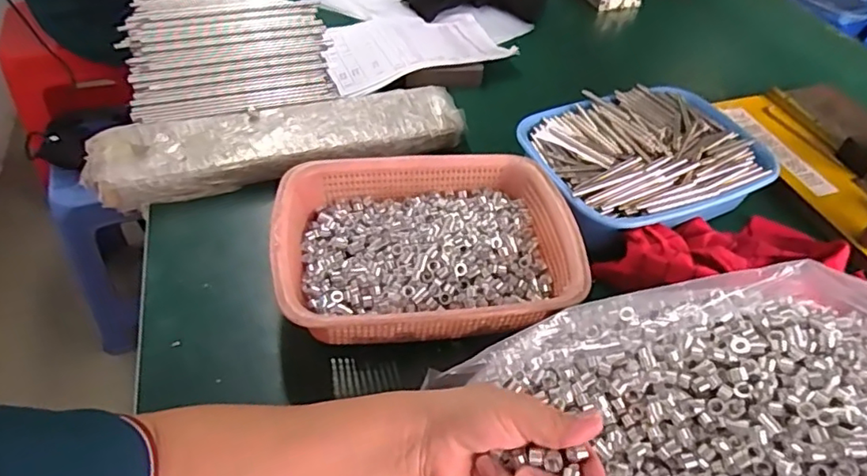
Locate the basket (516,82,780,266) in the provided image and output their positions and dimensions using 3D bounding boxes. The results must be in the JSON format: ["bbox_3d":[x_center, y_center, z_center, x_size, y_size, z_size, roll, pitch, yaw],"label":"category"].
[{"bbox_3d":[0.260,-0.098,0.702,0.290,0.082,0.214,-15,50,-18],"label":"basket"}]

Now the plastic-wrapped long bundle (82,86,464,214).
[{"bbox_3d":[-0.186,-0.126,0.724,0.458,0.042,0.116,-15,50,-18],"label":"plastic-wrapped long bundle"}]

